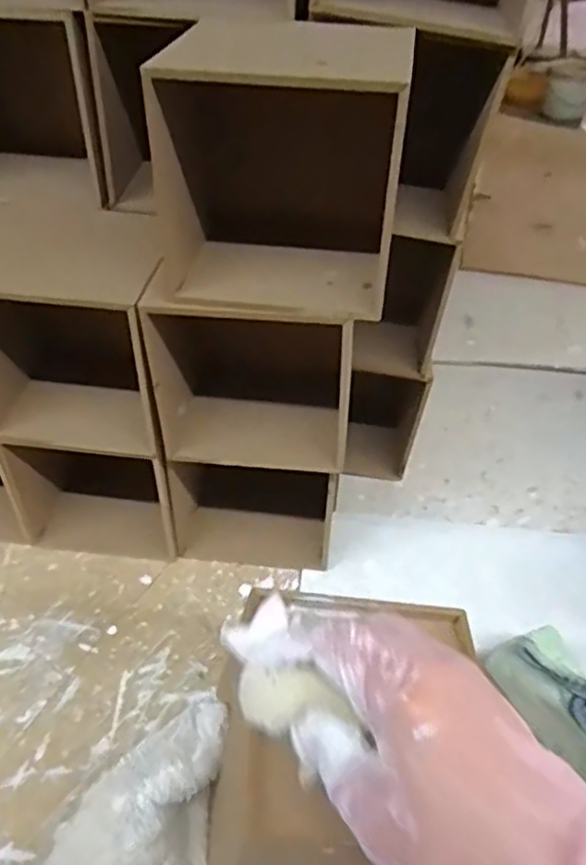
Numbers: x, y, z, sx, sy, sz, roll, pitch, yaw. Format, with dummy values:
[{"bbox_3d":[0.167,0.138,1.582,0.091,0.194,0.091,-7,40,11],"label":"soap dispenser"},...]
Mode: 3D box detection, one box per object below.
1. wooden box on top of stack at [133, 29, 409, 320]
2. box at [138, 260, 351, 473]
[{"bbox_3d":[-0.008,-0.140,0.349,0.118,0.112,0.121,6,42,4],"label":"wooden box on top of stack"},{"bbox_3d":[-0.028,-0.043,0.405,0.107,0.113,0.088,-1,42,-4],"label":"box"}]

